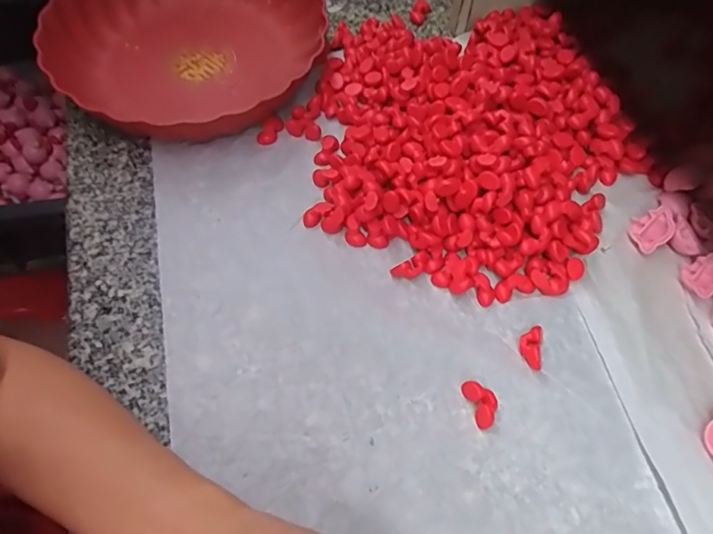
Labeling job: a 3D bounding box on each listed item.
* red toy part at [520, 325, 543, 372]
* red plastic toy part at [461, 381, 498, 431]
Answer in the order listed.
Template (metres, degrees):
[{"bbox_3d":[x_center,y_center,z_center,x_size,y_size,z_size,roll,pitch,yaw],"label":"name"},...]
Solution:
[{"bbox_3d":[0.123,0.057,0.360,0.015,0.009,0.030,9,61,4],"label":"red toy part"},{"bbox_3d":[0.084,0.090,0.339,0.018,0.012,0.031,-17,62,-11],"label":"red plastic toy part"}]

